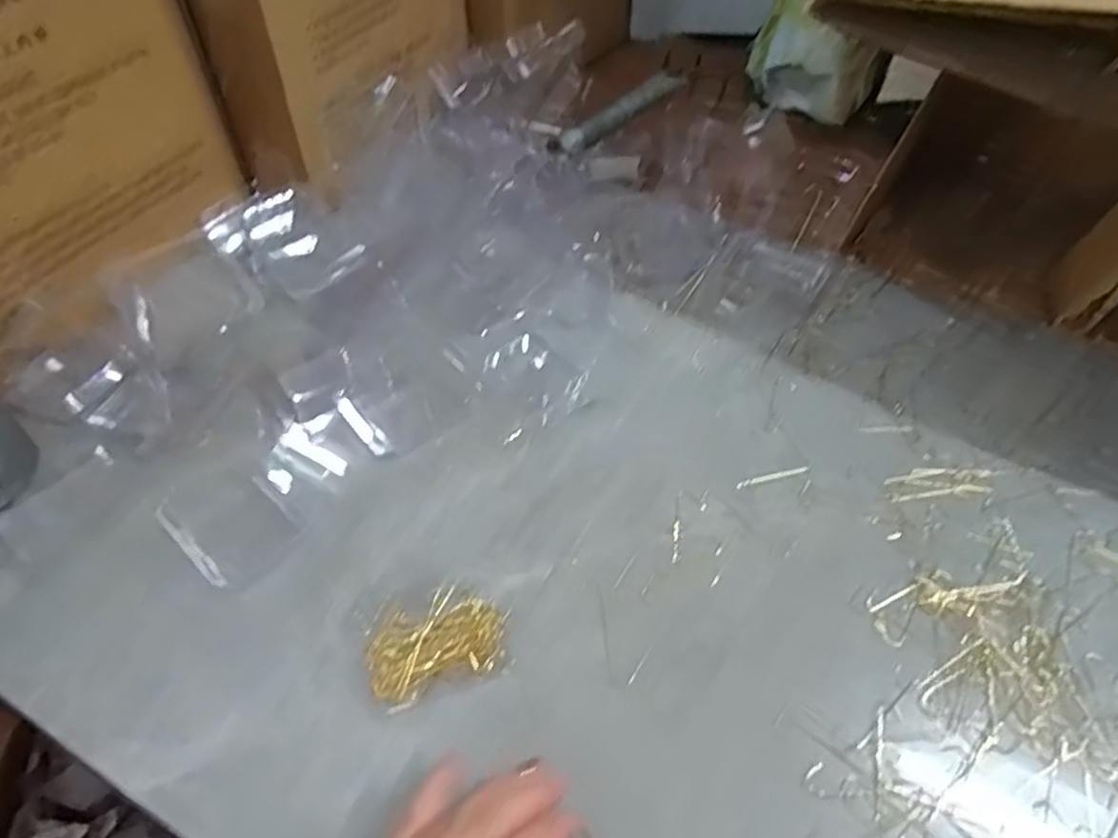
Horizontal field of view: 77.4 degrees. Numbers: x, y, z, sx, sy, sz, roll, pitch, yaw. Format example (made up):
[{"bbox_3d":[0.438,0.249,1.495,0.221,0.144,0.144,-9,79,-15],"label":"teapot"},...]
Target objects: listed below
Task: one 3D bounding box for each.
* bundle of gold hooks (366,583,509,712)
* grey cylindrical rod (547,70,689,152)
[{"bbox_3d":[-0.066,0.120,0.377,0.074,0.014,0.050,-18,54,-17],"label":"bundle of gold hooks"},{"bbox_3d":[0.063,-0.286,0.648,0.023,0.020,0.209,33,56,23],"label":"grey cylindrical rod"}]

